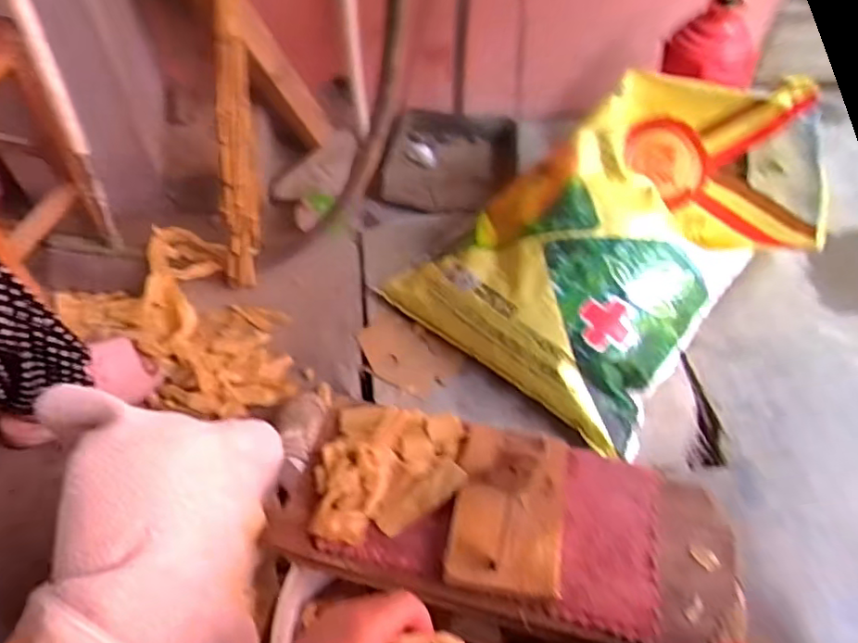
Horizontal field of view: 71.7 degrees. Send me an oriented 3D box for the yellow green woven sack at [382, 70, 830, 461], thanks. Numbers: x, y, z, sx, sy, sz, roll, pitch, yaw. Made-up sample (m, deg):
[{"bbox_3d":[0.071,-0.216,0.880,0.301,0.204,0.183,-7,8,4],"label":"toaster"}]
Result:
[{"bbox_3d":[0.290,-0.148,0.929,0.511,0.358,0.423,-36,63,-27],"label":"yellow green woven sack"}]

